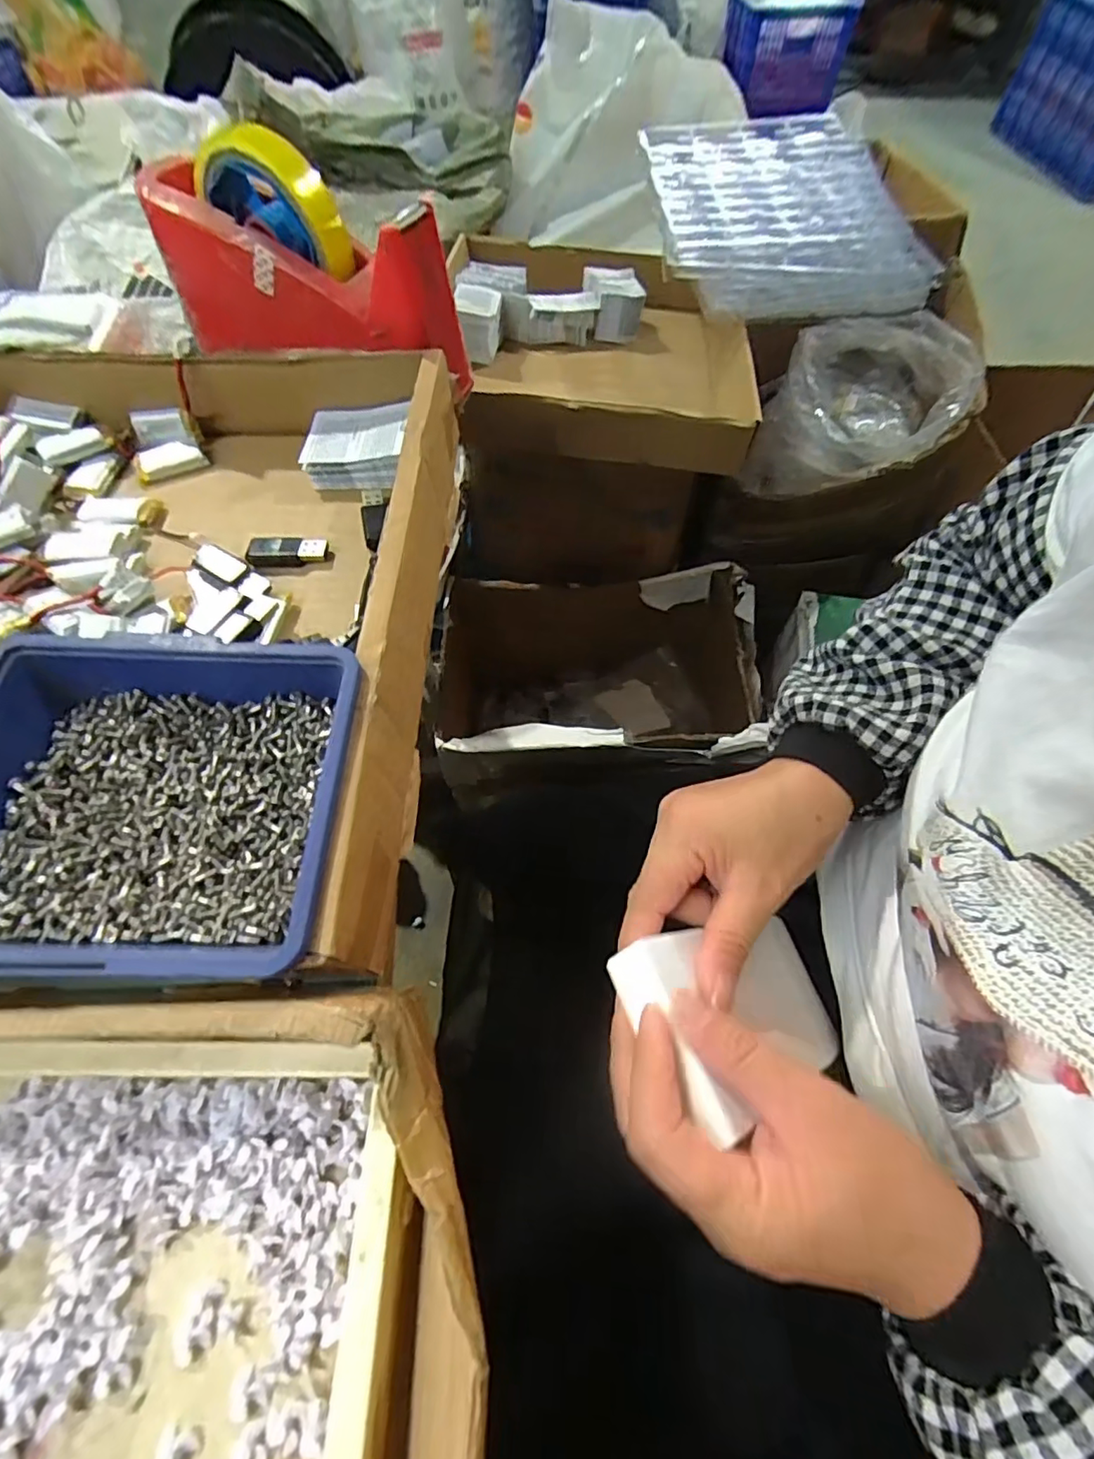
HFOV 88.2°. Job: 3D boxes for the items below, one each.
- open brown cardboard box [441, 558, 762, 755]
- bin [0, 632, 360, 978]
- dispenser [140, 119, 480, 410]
[{"bbox_3d":[0.060,-0.039,0.897,0.468,0.300,0.332,6,62,3],"label":"open brown cardboard box"},{"bbox_3d":[-0.147,0.026,0.213,0.143,0.045,0.122,0,61,0],"label":"bin"},{"bbox_3d":[-0.150,-0.288,0.350,0.203,0.098,0.060,18,63,10],"label":"dispenser"}]

